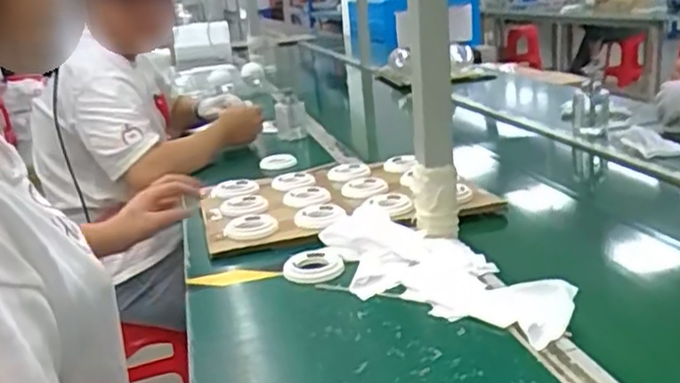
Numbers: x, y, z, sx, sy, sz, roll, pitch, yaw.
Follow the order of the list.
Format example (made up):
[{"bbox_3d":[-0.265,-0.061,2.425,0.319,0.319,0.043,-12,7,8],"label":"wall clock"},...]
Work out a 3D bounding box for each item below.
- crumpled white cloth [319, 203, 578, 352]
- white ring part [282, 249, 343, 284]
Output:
[{"bbox_3d":[0.098,0.084,0.807,0.149,0.032,0.390,-15,19,-31],"label":"crumpled white cloth"},{"bbox_3d":[-0.034,0.091,0.859,0.073,0.012,0.076,-7,16,-5],"label":"white ring part"}]

